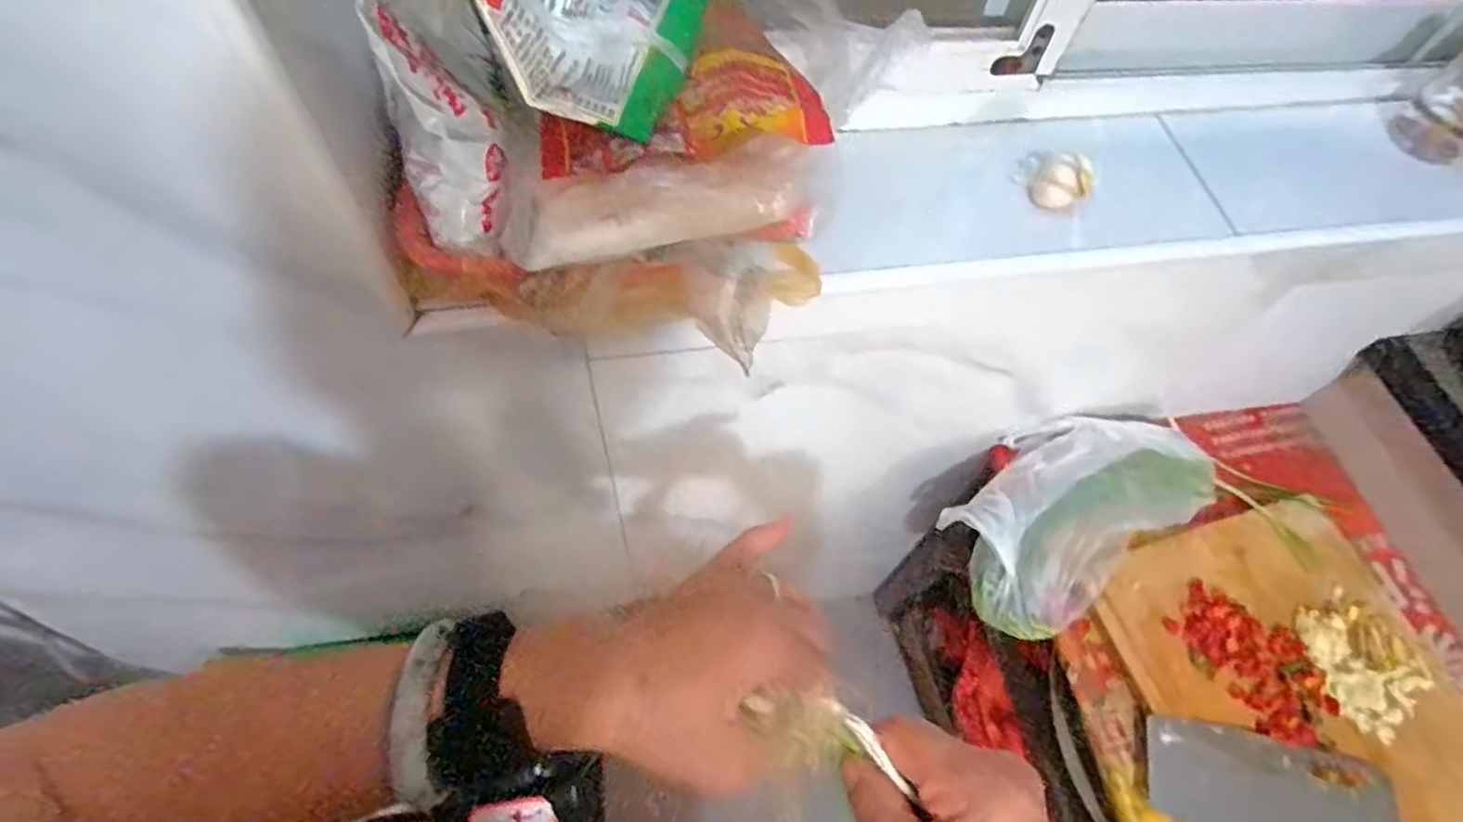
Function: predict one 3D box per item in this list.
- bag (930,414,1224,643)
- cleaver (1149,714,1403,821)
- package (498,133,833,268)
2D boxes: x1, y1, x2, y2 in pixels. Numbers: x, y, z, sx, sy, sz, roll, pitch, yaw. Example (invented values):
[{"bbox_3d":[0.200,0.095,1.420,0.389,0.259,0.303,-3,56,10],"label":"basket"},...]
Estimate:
[{"bbox_3d":[0.365,0.095,0.712,0.299,0.066,0.166,-31,64,-19],"label":"bag"},{"bbox_3d":[0.520,0.340,0.571,0.299,0.034,0.091,16,59,8],"label":"cleaver"},{"bbox_3d":[-0.034,-0.111,0.363,0.179,0.045,0.041,-4,58,-4],"label":"package"}]

